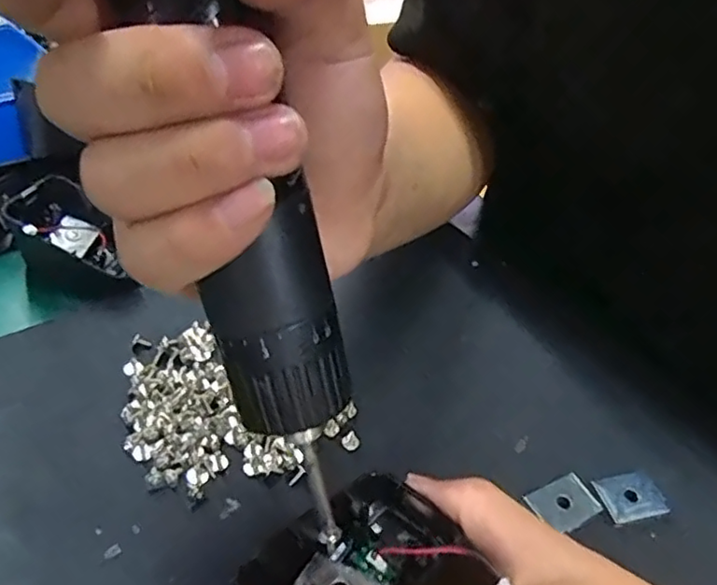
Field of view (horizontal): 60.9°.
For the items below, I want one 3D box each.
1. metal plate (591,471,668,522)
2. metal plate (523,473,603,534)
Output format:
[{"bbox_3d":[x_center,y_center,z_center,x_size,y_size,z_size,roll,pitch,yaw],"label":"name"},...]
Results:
[{"bbox_3d":[0.114,0.084,0.254,0.027,0.004,0.020,-7,44,-16],"label":"metal plate"},{"bbox_3d":[0.084,0.086,0.250,0.027,0.004,0.019,-17,47,-25],"label":"metal plate"}]

